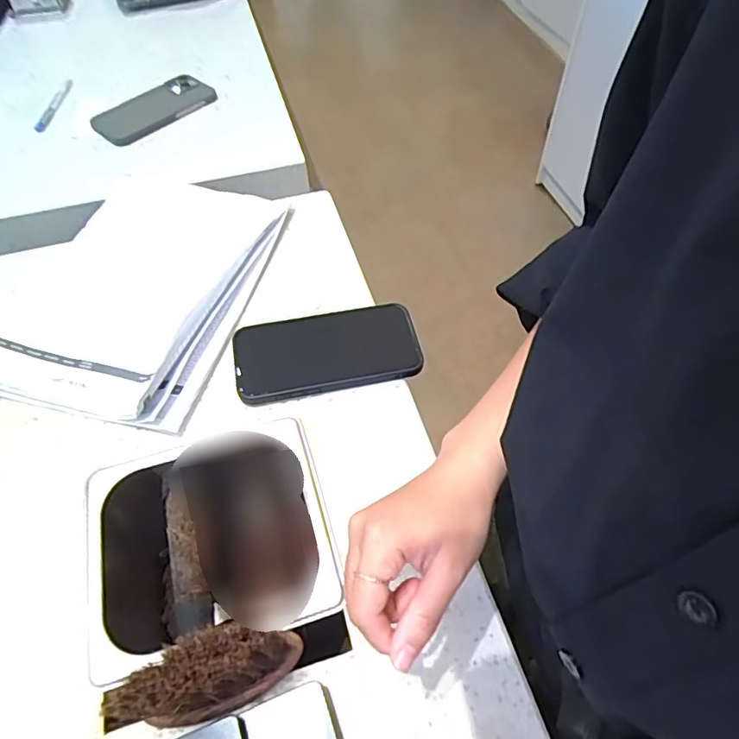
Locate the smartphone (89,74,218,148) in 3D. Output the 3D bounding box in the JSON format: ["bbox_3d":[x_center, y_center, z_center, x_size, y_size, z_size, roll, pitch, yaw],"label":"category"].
[{"bbox_3d":[-0.300,-0.361,0.739,0.156,0.017,0.084,-38,69,-19],"label":"smartphone"}]

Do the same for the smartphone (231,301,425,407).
[{"bbox_3d":[-0.039,-0.017,0.490,0.166,0.012,0.084,-11,55,-6],"label":"smartphone"}]

